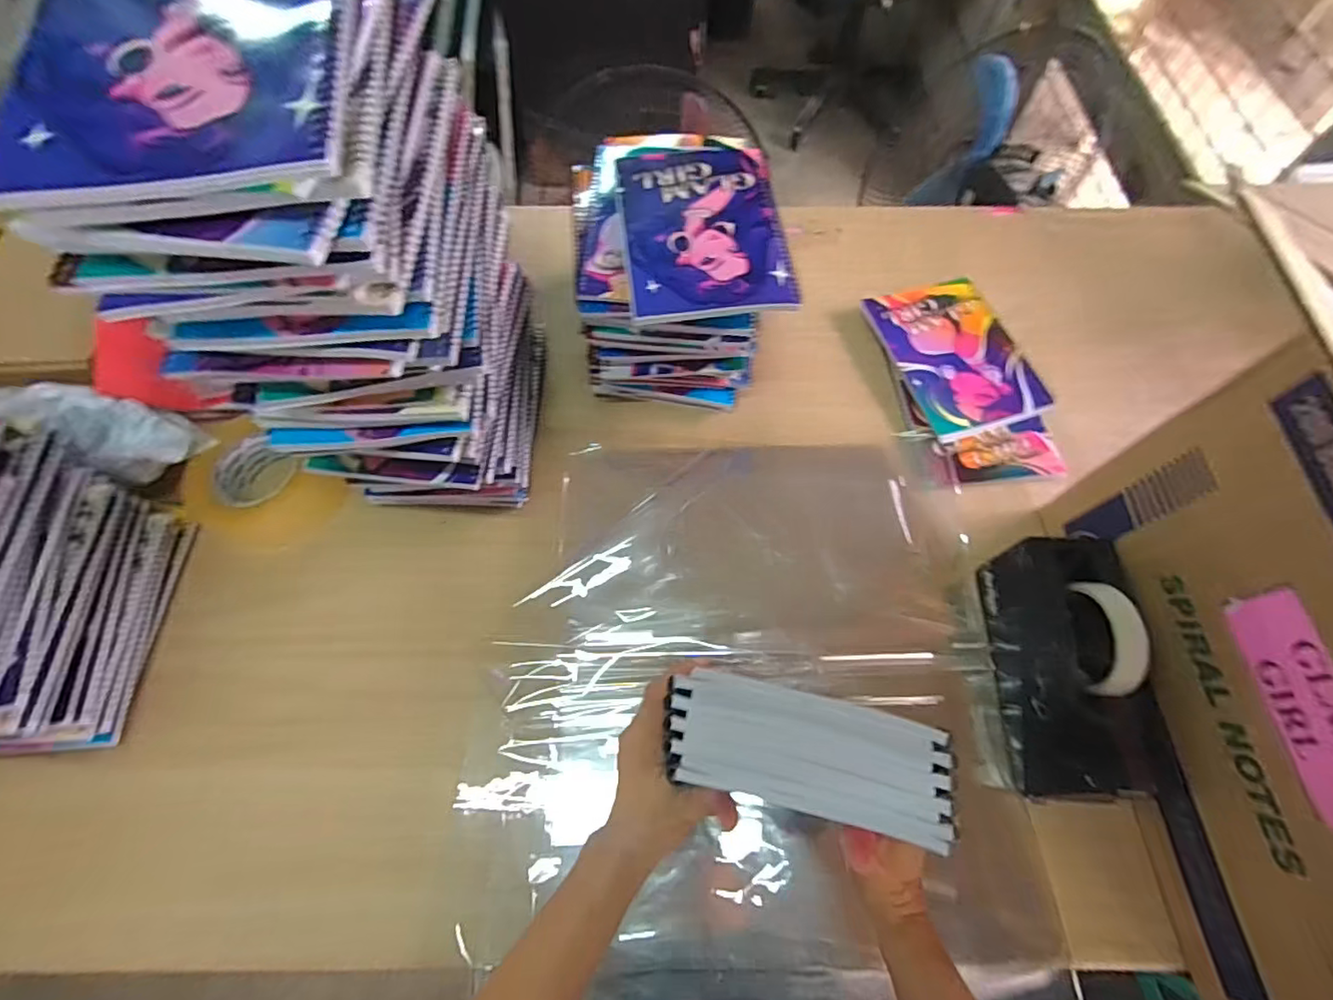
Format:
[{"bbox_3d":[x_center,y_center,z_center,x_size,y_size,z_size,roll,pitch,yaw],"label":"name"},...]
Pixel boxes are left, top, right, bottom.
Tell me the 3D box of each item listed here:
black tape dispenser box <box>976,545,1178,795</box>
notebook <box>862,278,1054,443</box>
[{"bbox_3d":[0.335,0.133,0.461,0.088,0.111,0.196,-2,66,0],"label":"black tape dispenser box"},{"bbox_3d":[0.328,-0.167,0.650,0.144,0.010,0.196,-17,67,-7],"label":"notebook"}]

